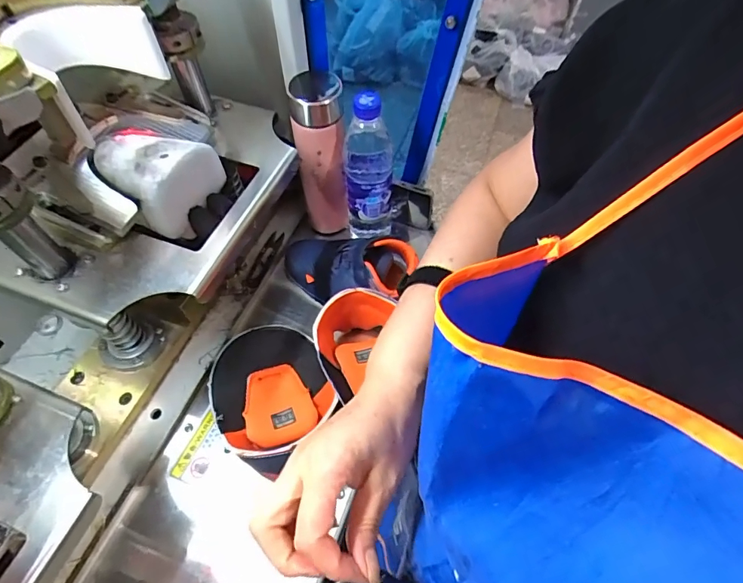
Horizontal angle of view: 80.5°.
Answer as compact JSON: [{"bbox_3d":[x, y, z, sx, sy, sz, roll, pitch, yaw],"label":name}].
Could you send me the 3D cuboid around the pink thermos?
[{"bbox_3d":[-0.066,-0.178,0.596,0.061,0.228,0.069,-2,58,-2],"label":"pink thermos"}]

